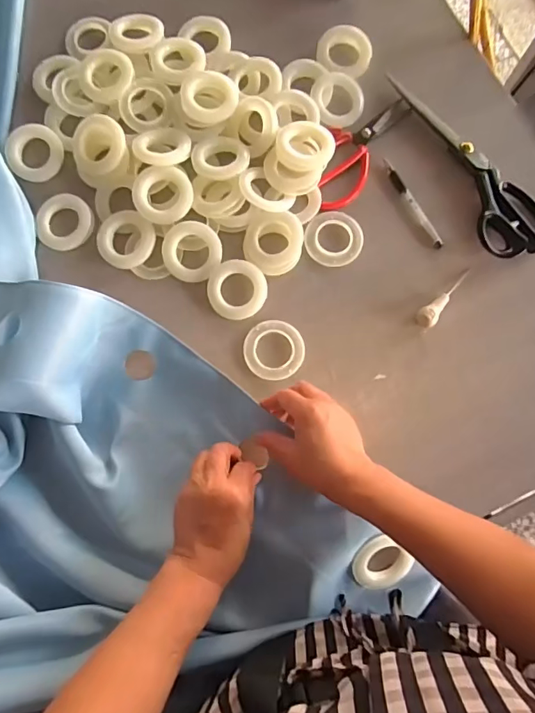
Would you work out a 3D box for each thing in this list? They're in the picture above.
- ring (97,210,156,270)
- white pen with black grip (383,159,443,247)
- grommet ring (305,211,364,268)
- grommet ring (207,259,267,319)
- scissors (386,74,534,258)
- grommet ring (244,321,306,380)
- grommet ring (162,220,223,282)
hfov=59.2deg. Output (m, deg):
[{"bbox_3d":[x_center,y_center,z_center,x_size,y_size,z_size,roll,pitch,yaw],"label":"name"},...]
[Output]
[{"bbox_3d":[-0.173,-0.144,0.568,0.073,0.018,0.066,33,81,6],"label":"ring"},{"bbox_3d":[0.180,-0.189,0.585,0.012,0.007,0.128,-29,80,-5],"label":"white pen with black grip"},{"bbox_3d":[0.082,-0.144,0.575,0.069,0.010,0.067,0,79,0],"label":"grommet ring"},{"bbox_3d":[-0.036,-0.080,0.561,0.068,0.013,0.068,0,79,0],"label":"grommet ring"},{"bbox_3d":[0.257,-0.246,0.580,0.089,0.023,0.268,-23,80,-4],"label":"scissors"},{"bbox_3d":[0.008,-0.008,0.551,0.069,0.007,0.070,0,79,0],"label":"grommet ring"},{"bbox_3d":[-0.090,-0.126,0.565,0.069,0.018,0.068,0,79,0],"label":"grommet ring"}]

